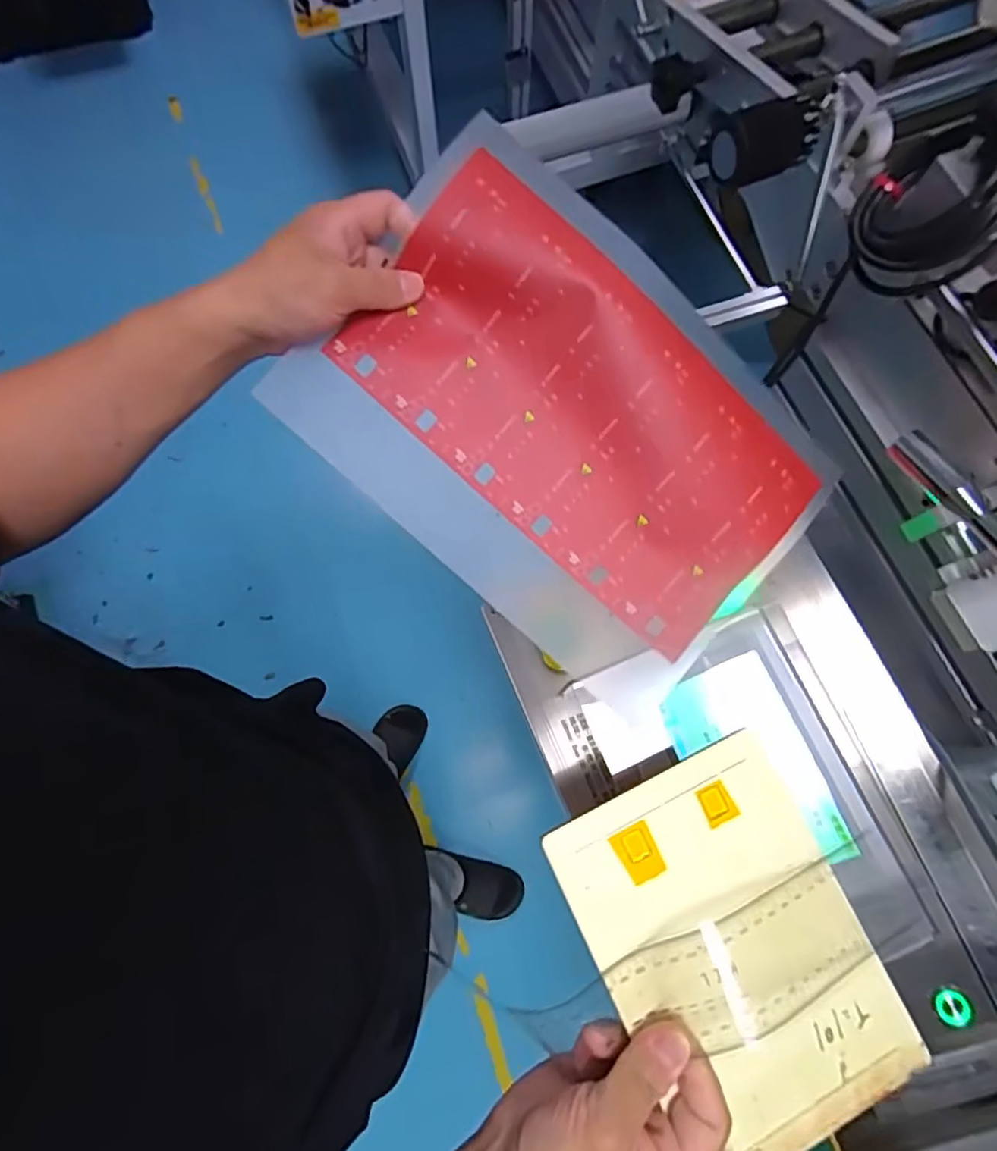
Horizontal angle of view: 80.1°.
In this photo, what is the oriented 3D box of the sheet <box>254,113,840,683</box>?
[{"bbox_3d":[0.040,-0.084,0.379,0.314,0.026,0.219,42,99,-7],"label":"sheet"}]

